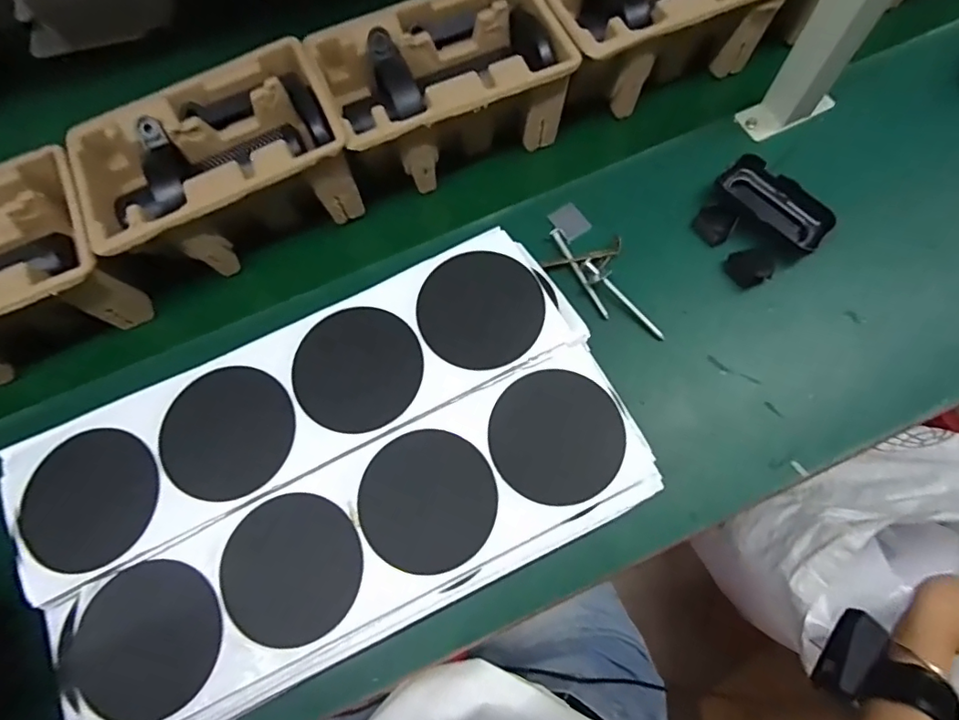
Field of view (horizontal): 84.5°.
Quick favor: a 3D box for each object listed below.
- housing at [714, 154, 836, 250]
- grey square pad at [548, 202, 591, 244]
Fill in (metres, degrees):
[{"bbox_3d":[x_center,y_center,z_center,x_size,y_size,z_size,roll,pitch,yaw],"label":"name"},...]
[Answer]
[{"bbox_3d":[0.282,-0.149,0.506,0.106,0.026,0.048,39,75,12],"label":"housing"},{"bbox_3d":[0.090,-0.137,0.523,0.031,0.004,0.036,-35,74,-11],"label":"grey square pad"}]

